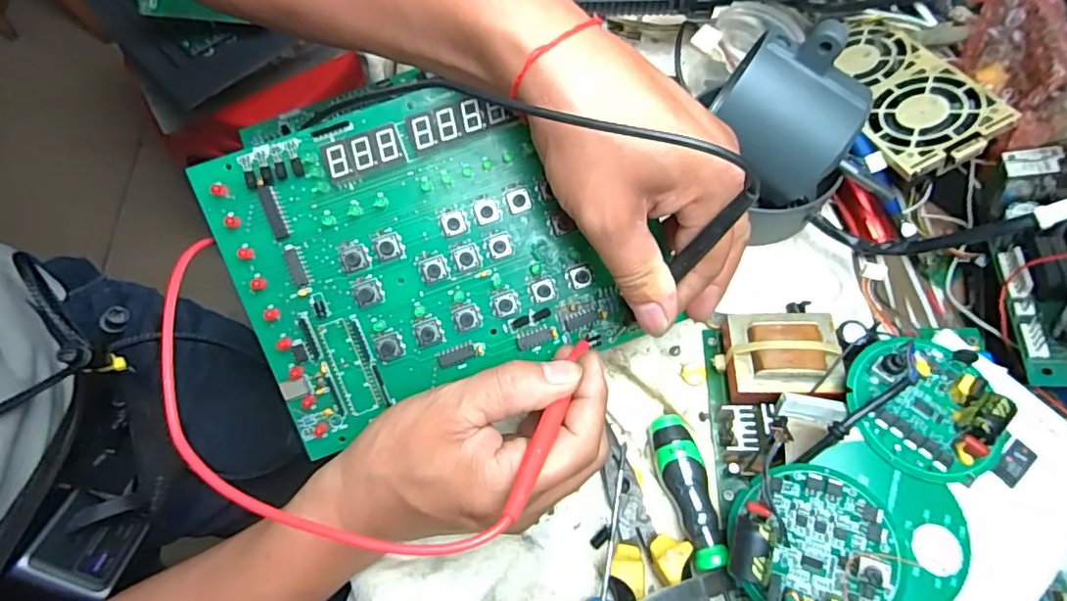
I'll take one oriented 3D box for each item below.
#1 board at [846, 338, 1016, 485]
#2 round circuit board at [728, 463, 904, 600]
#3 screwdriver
[{"bbox_3d":[0.191,0.050,0.265,0.063,0.019,0.070,-14,67,-6],"label":"board"},{"bbox_3d":[0.125,0.112,0.248,0.067,0.017,0.070,-5,72,17],"label":"round circuit board"},{"bbox_3d":[0.082,0.100,0.292,0.020,0.024,0.076,-14,67,-6],"label":"screwdriver"}]

